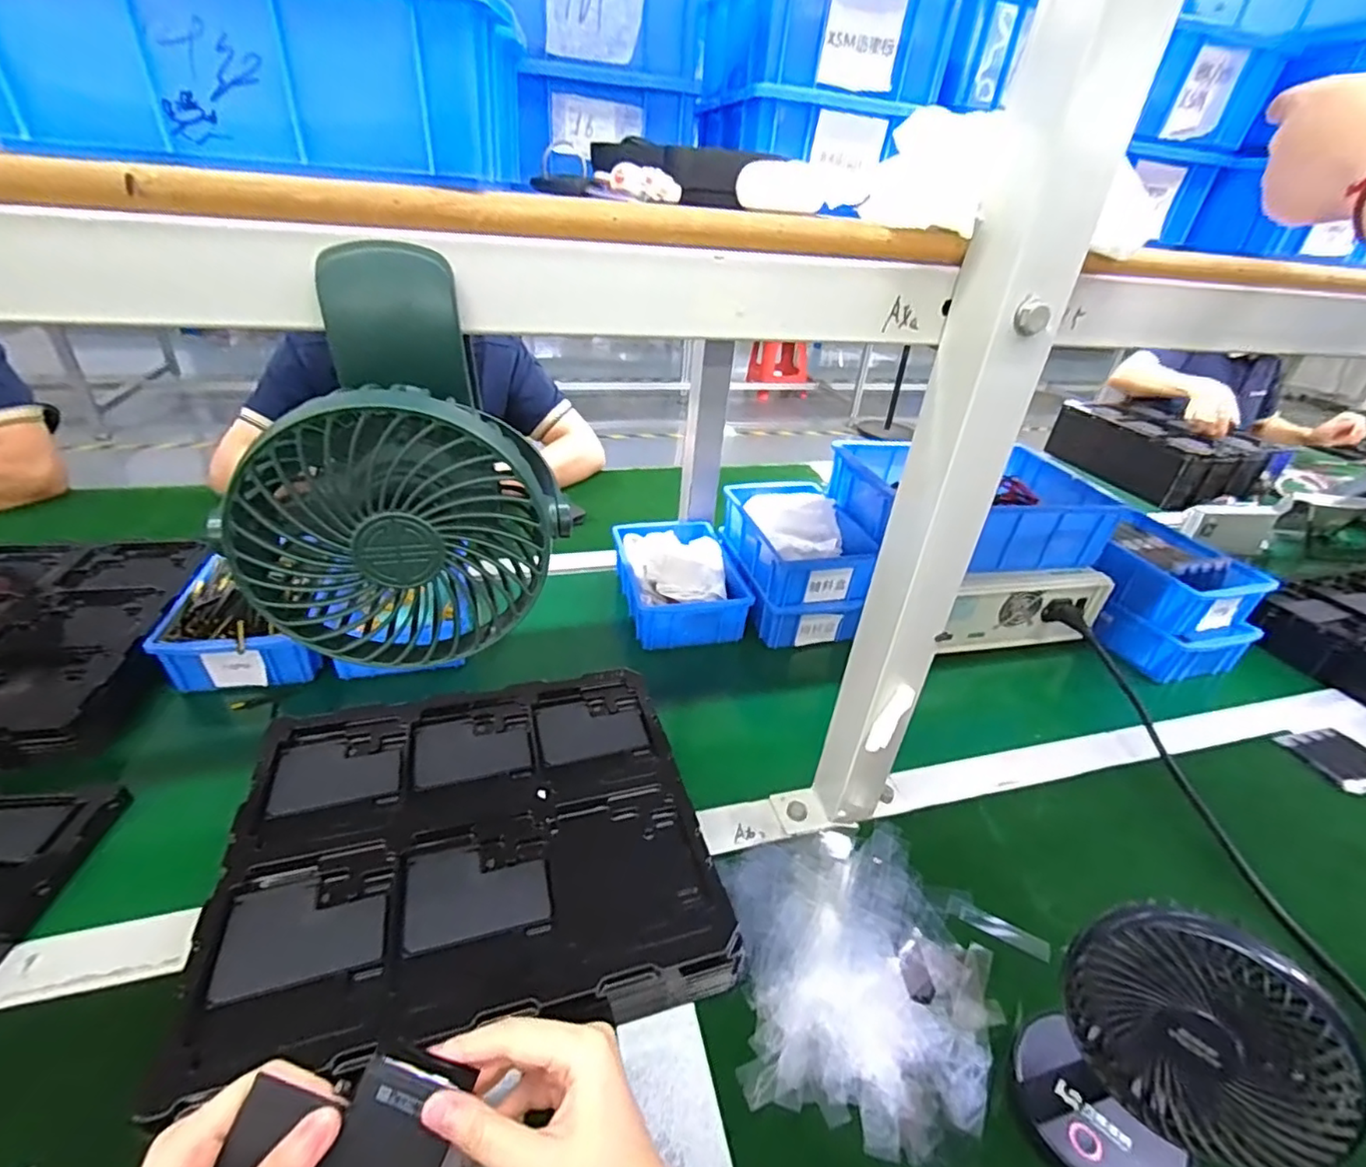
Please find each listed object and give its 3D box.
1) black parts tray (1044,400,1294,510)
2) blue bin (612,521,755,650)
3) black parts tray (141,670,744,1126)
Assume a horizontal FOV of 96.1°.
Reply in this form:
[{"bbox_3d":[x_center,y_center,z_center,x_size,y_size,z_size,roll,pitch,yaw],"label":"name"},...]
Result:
[{"bbox_3d":[1.054,-0.299,1.390,0.336,0.119,0.378,-12,37,-25],"label":"black parts tray"},{"bbox_3d":[-0.008,-0.012,0.778,0.144,0.066,0.207,-2,34,-12],"label":"blue bin"},{"bbox_3d":[-0.154,0.192,0.465,0.316,0.047,0.276,-6,35,-17],"label":"black parts tray"}]

